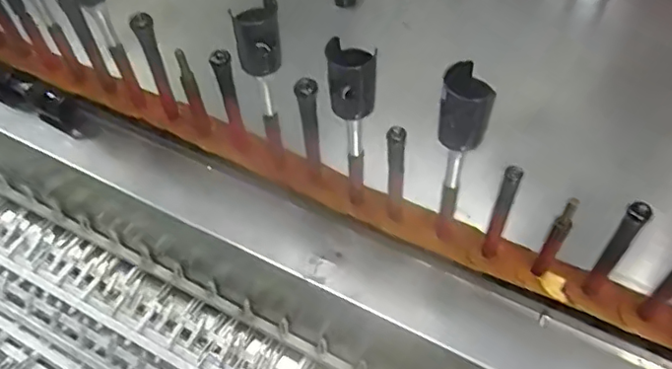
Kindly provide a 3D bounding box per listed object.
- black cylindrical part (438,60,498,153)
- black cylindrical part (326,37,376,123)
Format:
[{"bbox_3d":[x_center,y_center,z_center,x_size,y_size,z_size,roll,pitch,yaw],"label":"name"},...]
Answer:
[{"bbox_3d":[0.104,-0.060,0.469,0.031,0.071,0.036,-28,58,-15],"label":"black cylindrical part"},{"bbox_3d":[0.014,-0.090,0.498,0.039,0.064,0.034,-1,55,3],"label":"black cylindrical part"}]

